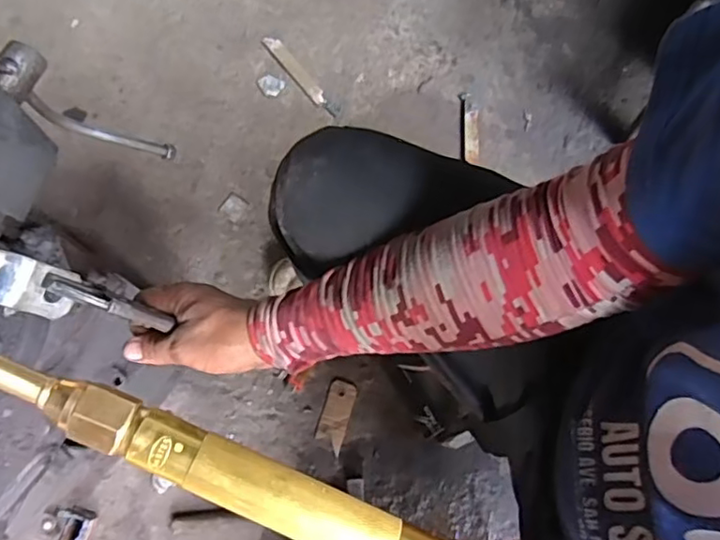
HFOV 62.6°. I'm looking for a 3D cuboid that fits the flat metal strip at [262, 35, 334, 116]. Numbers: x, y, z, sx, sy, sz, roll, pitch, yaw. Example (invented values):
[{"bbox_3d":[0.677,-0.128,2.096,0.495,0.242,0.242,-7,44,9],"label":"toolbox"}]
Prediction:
[{"bbox_3d":[-0.098,-0.317,0.963,0.025,0.012,0.168,-39,79,-8],"label":"flat metal strip"}]

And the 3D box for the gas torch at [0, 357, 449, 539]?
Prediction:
[{"bbox_3d":[-0.081,0.085,0.276,0.321,0.024,0.030,26,78,-1],"label":"gas torch"}]

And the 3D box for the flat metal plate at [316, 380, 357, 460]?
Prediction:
[{"bbox_3d":[-0.033,0.205,0.837,0.039,0.004,0.093,16,77,5],"label":"flat metal plate"}]

